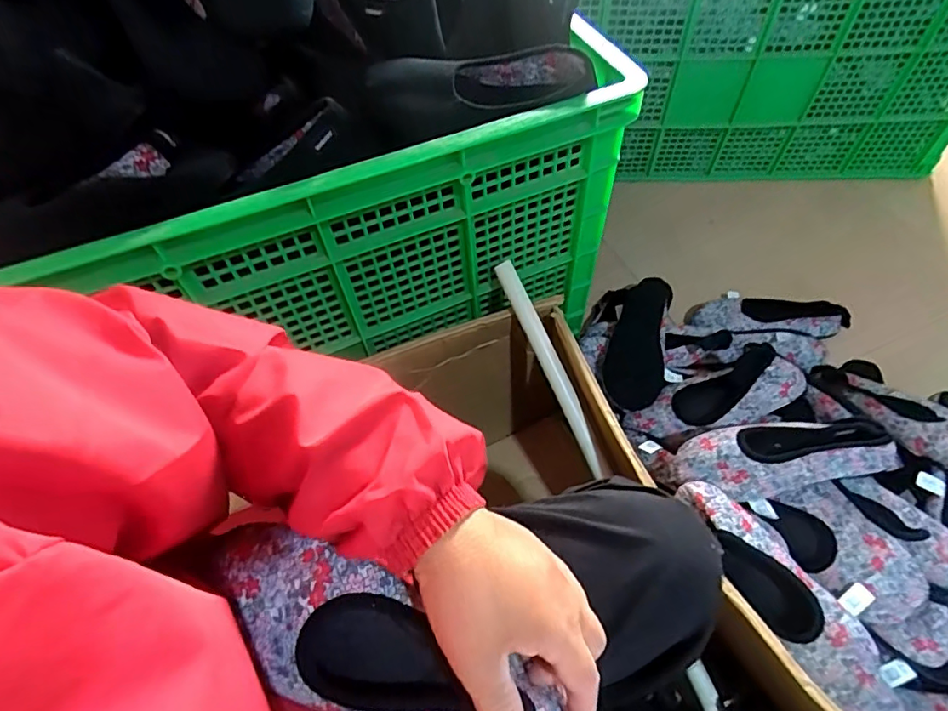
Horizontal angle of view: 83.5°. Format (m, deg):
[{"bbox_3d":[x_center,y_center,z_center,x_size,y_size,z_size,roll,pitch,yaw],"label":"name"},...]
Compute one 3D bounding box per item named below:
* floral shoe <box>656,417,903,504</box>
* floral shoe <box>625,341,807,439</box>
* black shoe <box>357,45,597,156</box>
[{"bbox_3d":[0.371,0.121,0.645,0.264,0.055,0.094,-10,56,-3],"label":"floral shoe"},{"bbox_3d":[0.342,0.061,0.764,0.246,0.055,0.096,-22,55,14],"label":"floral shoe"},{"bbox_3d":[0.002,-0.262,0.539,0.248,0.061,0.090,-17,57,-7],"label":"black shoe"}]

